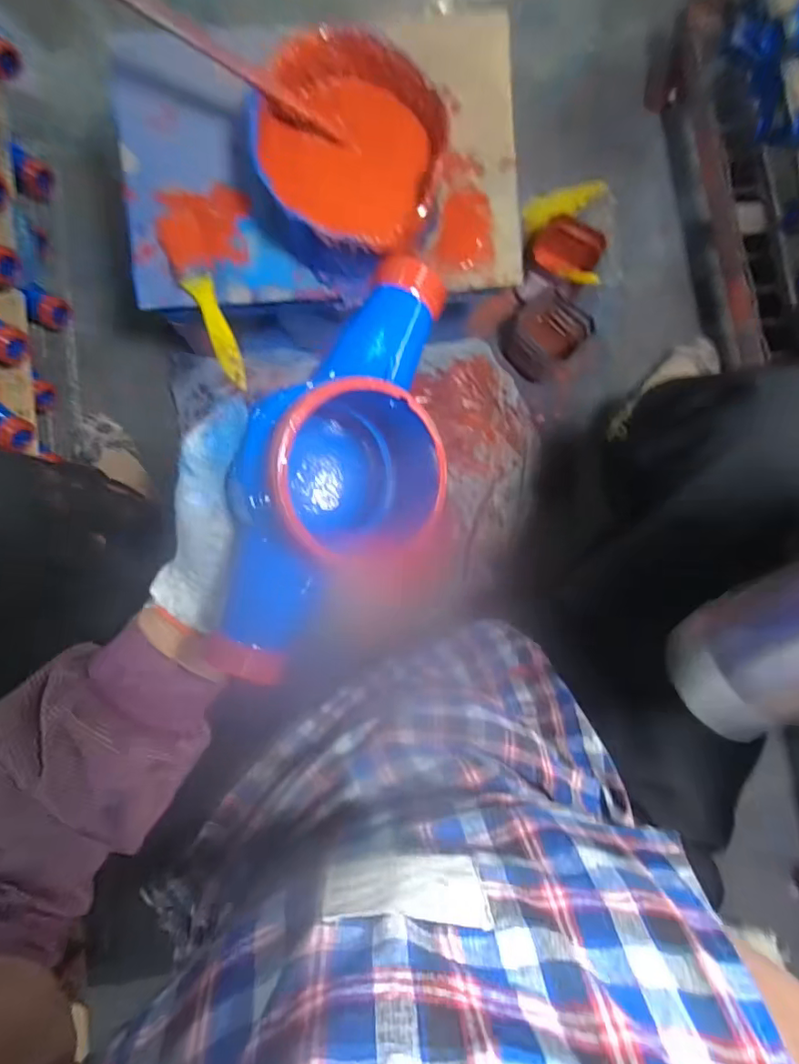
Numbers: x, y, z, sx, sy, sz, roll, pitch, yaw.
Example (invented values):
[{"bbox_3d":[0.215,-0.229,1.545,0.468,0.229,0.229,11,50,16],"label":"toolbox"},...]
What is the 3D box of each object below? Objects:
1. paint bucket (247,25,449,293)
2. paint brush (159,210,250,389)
[{"bbox_3d":[-0.047,-0.321,0.475,0.156,0.102,0.154,0,86,-1],"label":"paint bucket"},{"bbox_3d":[-0.184,-0.222,0.517,0.038,0.013,0.165,-19,101,-3],"label":"paint brush"}]

